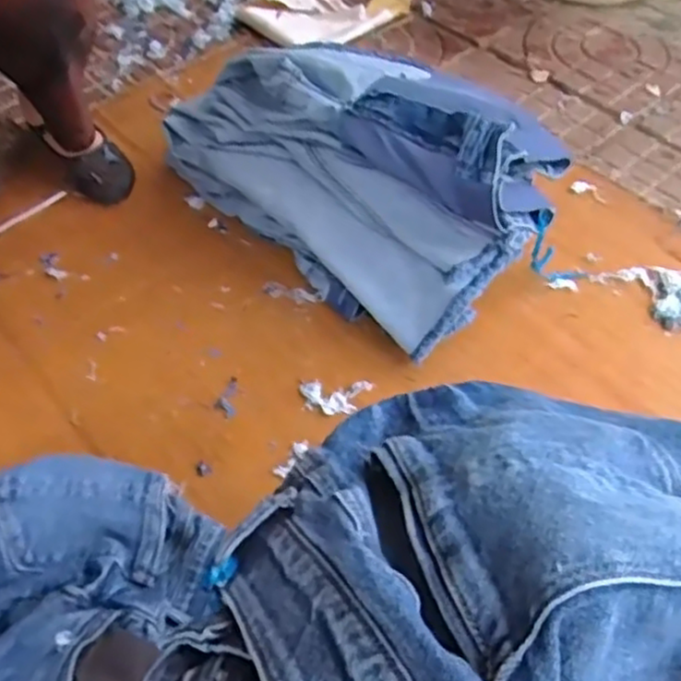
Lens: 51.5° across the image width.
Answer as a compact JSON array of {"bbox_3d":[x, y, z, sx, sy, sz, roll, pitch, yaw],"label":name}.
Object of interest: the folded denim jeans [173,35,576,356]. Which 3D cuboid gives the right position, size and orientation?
[{"bbox_3d":[0.032,-0.223,0.868,0.283,0.207,0.462,-35,57,-24],"label":"folded denim jeans"}]

